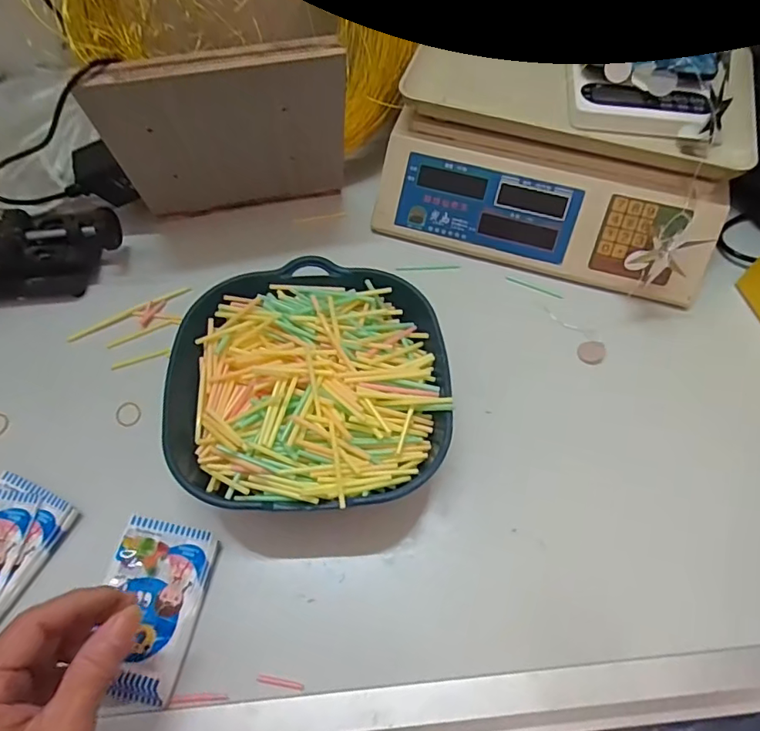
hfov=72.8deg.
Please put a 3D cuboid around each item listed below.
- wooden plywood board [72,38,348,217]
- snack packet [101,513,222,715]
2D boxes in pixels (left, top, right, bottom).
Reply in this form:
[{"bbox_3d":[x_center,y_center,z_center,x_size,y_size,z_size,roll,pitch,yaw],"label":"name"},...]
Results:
[{"bbox_3d":[-0.131,-0.201,0.470,0.203,0.184,0.020,-12,73,-6],"label":"wooden plywood board"},{"bbox_3d":[-0.166,0.173,0.368,0.072,0.012,0.118,10,61,5],"label":"snack packet"}]

